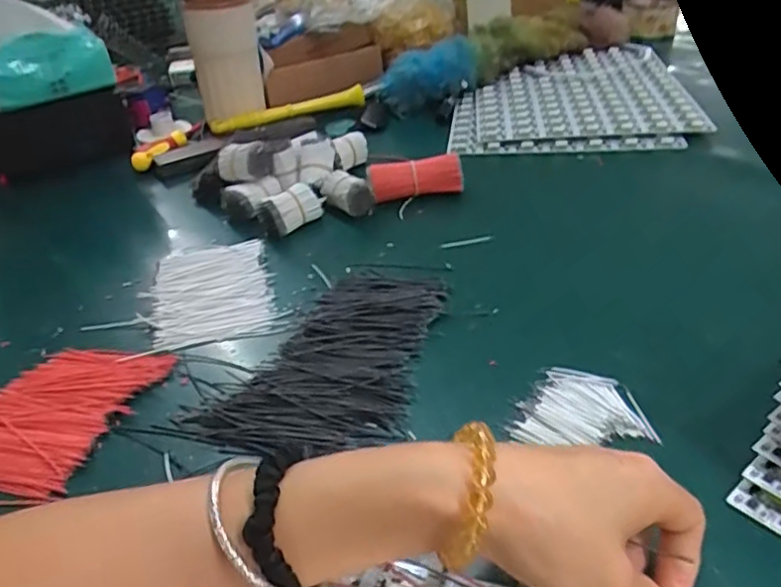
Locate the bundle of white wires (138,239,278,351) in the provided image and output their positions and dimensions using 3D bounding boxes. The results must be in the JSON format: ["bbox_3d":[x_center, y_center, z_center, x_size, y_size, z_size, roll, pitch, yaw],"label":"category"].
[{"bbox_3d":[-0.142,-0.003,0.496,0.093,0.009,0.114,-14,35,-9],"label":"bundle of white wires"}]

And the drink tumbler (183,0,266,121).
[{"bbox_3d":[-0.201,-0.300,0.772,0.082,0.145,0.094,-10,35,-5],"label":"drink tumbler"}]

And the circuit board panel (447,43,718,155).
[{"bbox_3d":[0.217,-0.245,0.786,0.267,0.027,0.296,0,35,10],"label":"circuit board panel"}]

